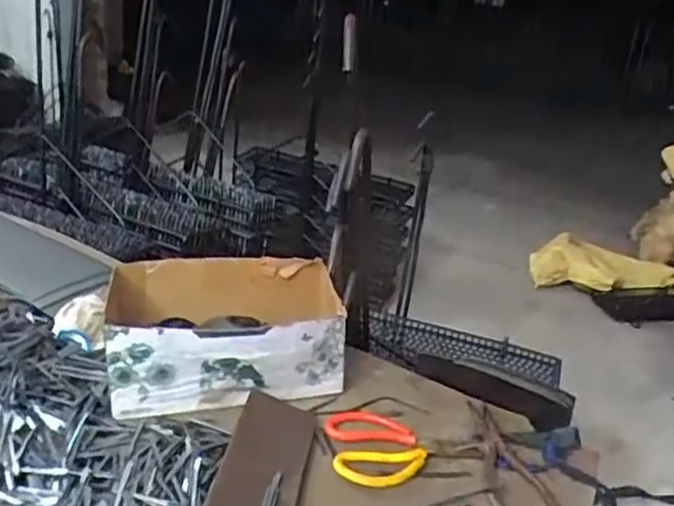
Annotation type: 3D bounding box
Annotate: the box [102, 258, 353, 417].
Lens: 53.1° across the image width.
[{"bbox_3d":[-0.135,0.090,0.865,0.296,0.104,0.213,-1,23,-18],"label":"box"}]

